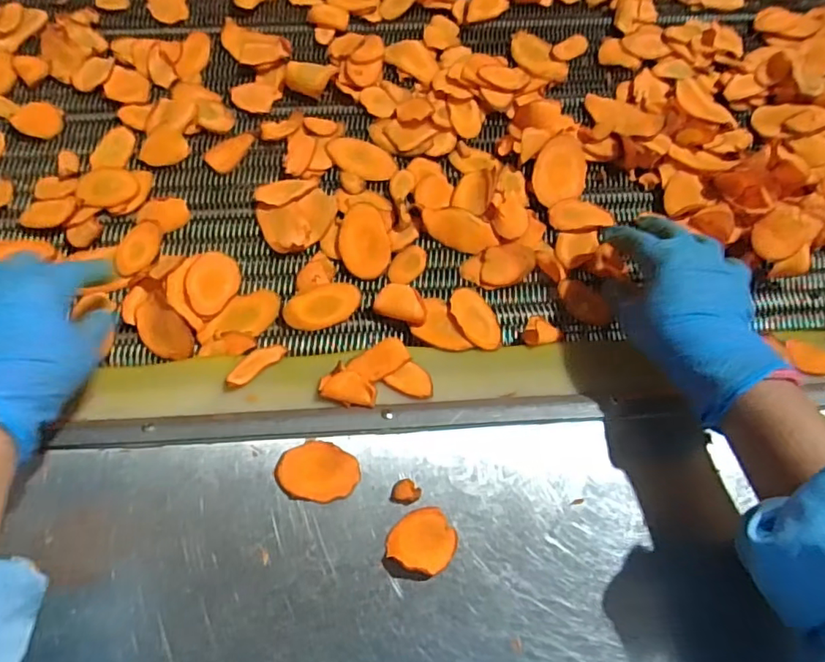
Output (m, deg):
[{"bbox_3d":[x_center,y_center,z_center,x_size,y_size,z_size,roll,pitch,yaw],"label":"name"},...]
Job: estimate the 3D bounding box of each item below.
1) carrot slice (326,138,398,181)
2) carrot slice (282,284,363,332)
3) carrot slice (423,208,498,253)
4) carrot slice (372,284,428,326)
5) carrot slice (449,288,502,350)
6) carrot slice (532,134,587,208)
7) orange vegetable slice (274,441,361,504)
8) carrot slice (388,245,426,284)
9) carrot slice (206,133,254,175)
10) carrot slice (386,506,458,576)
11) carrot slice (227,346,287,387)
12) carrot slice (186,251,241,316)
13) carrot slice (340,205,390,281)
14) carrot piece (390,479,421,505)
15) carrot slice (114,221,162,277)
[{"bbox_3d":[-0.047,-0.164,0.523,0.073,0.006,0.039,34,70,11],"label":"carrot slice"},{"bbox_3d":[-0.075,-0.023,0.463,0.064,0.011,0.039,-24,71,-12],"label":"carrot slice"},{"bbox_3d":[0.042,-0.090,0.488,0.069,0.012,0.034,16,97,-6],"label":"carrot slice"},{"bbox_3d":[-0.008,-0.021,0.452,0.042,0.018,0.030,15,68,4],"label":"carrot slice"},{"bbox_3d":[0.053,-0.010,0.453,0.033,0.005,0.063,-20,58,-17],"label":"carrot slice"},{"bbox_3d":[0.137,-0.150,0.507,0.049,0.004,0.079,10,67,2],"label":"carrot slice"},{"bbox_3d":[-0.062,0.093,0.362,0.053,0.004,0.037,7,67,1],"label":"orange vegetable slice"},{"bbox_3d":[-0.004,-0.058,0.479,0.026,0.004,0.041,31,70,10],"label":"carrot slice"},{"bbox_3d":[-0.169,-0.169,0.518,0.029,0.005,0.048,39,71,13],"label":"carrot slice"},{"bbox_3d":[0.007,0.132,0.343,0.041,0.013,0.038,1,67,-2],"label":"carrot slice"},{"bbox_3d":[-0.119,0.025,0.416,0.021,0.007,0.053,33,44,13],"label":"carrot slice"},{"bbox_3d":[-0.166,-0.041,0.457,0.040,0.005,0.057,14,63,-18],"label":"carrot slice"},{"bbox_3d":[-0.042,-0.080,0.487,0.043,0.007,0.069,-6,68,-5],"label":"carrot slice"},{"bbox_3d":[-0.004,0.105,0.358,0.018,0.006,0.015,11,67,2],"label":"carrot piece"},{"bbox_3d":[-0.237,-0.071,0.477,0.032,0.006,0.051,7,67,1],"label":"carrot slice"}]

